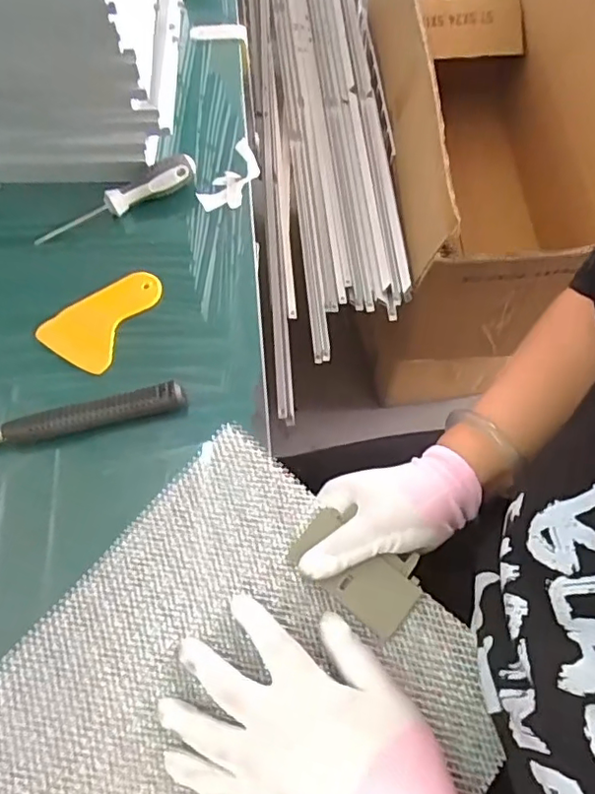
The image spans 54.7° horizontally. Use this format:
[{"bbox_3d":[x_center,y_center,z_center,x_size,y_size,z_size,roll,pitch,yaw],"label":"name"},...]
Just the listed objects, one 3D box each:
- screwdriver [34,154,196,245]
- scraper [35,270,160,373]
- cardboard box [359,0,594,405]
[{"bbox_3d":[-0.163,-0.180,0.520,0.154,0.021,0.023,-30,68,-11],"label":"screwdriver"},{"bbox_3d":[-0.164,-0.071,0.489,0.067,0.008,0.098,30,70,14],"label":"scraper"},{"bbox_3d":[0.278,-0.354,0.844,0.293,0.342,0.598,-3,66,1],"label":"cardboard box"}]

